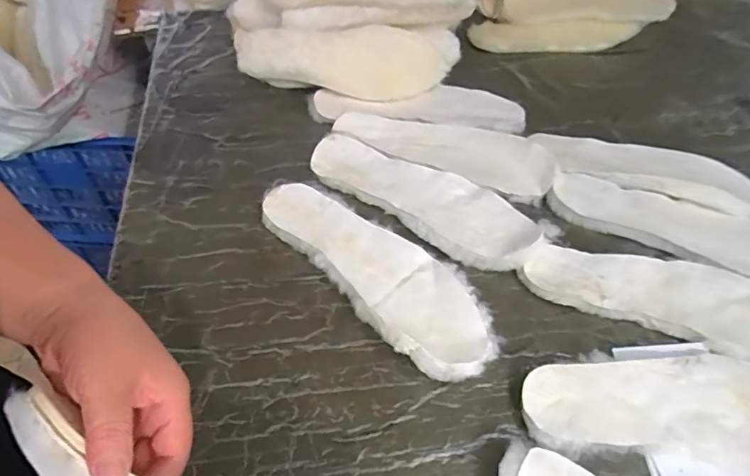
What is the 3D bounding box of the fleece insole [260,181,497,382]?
[{"bbox_3d":[0.000,0.024,0.477,0.098,0.018,0.273,-34,59,-27],"label":"fleece insole"}]

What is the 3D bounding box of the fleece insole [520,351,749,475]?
[{"bbox_3d":[0.262,0.140,0.394,0.274,0.014,0.093,2,50,-1],"label":"fleece insole"}]

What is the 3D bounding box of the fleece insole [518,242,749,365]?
[{"bbox_3d":[0.282,0.057,0.465,0.269,0.014,0.097,14,51,9],"label":"fleece insole"}]

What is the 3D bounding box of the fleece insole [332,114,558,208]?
[{"bbox_3d":[0.084,-0.115,0.593,0.261,0.027,0.091,18,51,12],"label":"fleece insole"}]

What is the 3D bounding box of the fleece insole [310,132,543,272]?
[{"bbox_3d":[0.053,-0.053,0.539,0.262,0.021,0.099,31,55,21],"label":"fleece insole"}]

